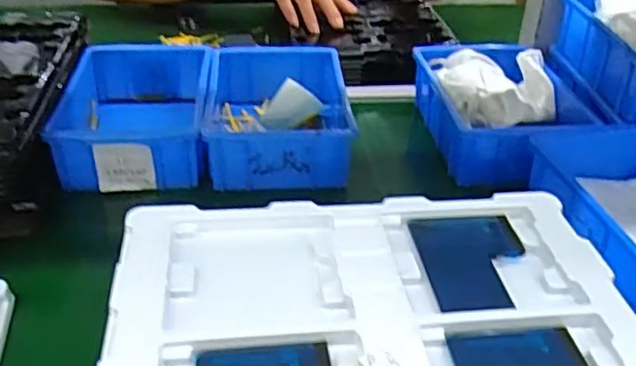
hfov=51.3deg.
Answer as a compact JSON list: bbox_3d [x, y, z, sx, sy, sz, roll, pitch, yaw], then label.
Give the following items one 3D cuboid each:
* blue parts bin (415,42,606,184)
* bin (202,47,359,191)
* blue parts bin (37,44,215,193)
[{"bbox_3d":[0.190,-0.079,0.683,0.152,0.057,0.217,-2,33,-6],"label":"blue parts bin"},{"bbox_3d":[-0.044,-0.070,0.667,0.131,0.061,0.196,0,33,-4],"label":"bin"},{"bbox_3d":[-0.177,-0.072,0.665,0.134,0.061,0.203,-1,33,-5],"label":"blue parts bin"}]

